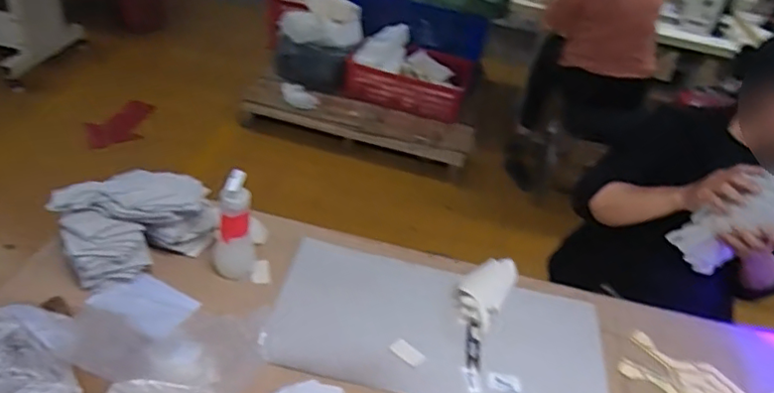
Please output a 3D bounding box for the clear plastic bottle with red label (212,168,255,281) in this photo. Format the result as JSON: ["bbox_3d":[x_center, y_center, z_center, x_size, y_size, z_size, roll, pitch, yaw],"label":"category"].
[{"bbox_3d":[-0.266,0.041,1.055,0.066,0.206,0.082,3,38,-9],"label":"clear plastic bottle with red label"}]

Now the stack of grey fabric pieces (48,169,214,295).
[{"bbox_3d":[-0.443,0.042,1.071,0.250,0.153,0.158,-19,46,-34],"label":"stack of grey fabric pieces"}]

